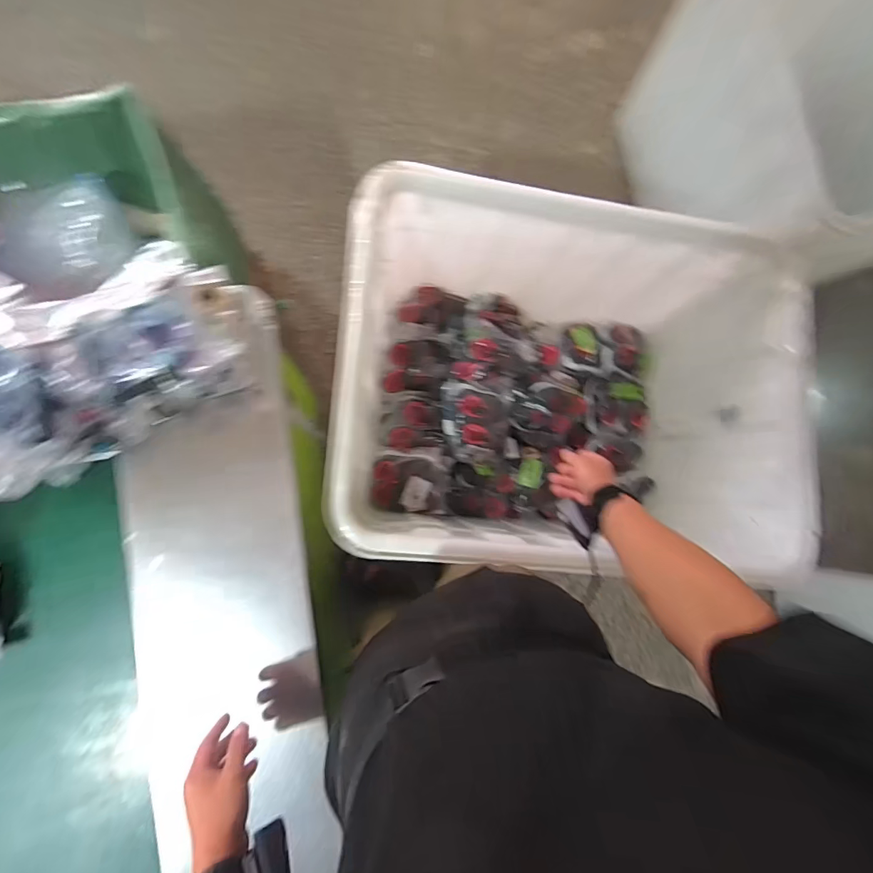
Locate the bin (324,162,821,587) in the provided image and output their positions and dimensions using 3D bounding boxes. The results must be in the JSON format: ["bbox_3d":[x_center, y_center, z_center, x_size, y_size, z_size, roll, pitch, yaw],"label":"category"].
[{"bbox_3d":[0.249,-0.078,1.149,0.957,0.734,0.772,1,84,-8],"label":"bin"}]

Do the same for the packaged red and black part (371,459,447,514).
[{"bbox_3d":[-0.061,0.121,1.019,0.180,0.099,0.125,3,84,-8],"label":"packaged red and black part"}]

